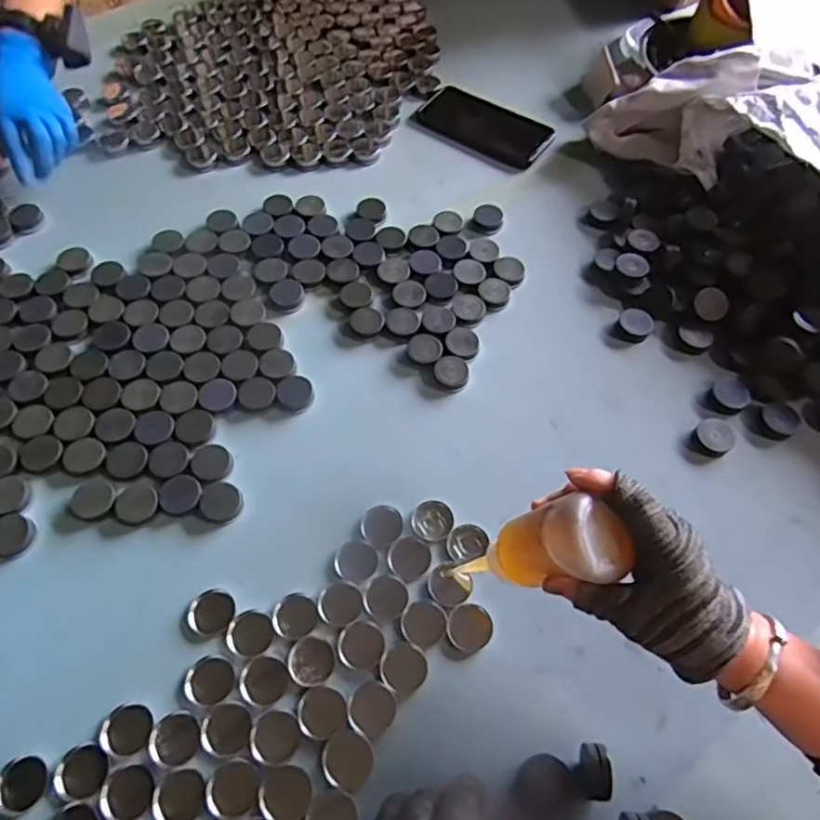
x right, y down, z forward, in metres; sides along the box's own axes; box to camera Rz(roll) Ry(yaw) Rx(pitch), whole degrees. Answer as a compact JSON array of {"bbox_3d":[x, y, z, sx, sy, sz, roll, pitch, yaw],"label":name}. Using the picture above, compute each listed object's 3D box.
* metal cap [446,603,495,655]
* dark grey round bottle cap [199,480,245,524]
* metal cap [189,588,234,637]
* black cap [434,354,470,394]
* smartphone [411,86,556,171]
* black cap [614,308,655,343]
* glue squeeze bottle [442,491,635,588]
[{"bbox_3d":[0.045,0.164,0.459,0.034,0.004,0.033,1,61,-1],"label":"metal cap"},{"bbox_3d":[-0.155,0.075,0.500,0.033,0.004,0.036,1,61,-1],"label":"dark grey round bottle cap"},{"bbox_3d":[-0.150,0.153,0.458,0.034,0.008,0.030,-26,65,-15],"label":"metal cap"},{"bbox_3d":[0.039,-0.035,0.569,0.032,0.013,0.033,1,61,-1],"label":"black cap"},{"bbox_3d":[0.093,-0.354,0.761,0.166,0.010,0.091,35,66,17],"label":"smartphone"},{"bbox_3d":[0.222,-0.084,0.603,0.032,0.017,0.034,1,61,-1],"label":"black cap"},{"bbox_3d":[0.078,0.092,0.392,0.041,0.119,0.041,24,58,-24],"label":"glue squeeze bottle"}]

